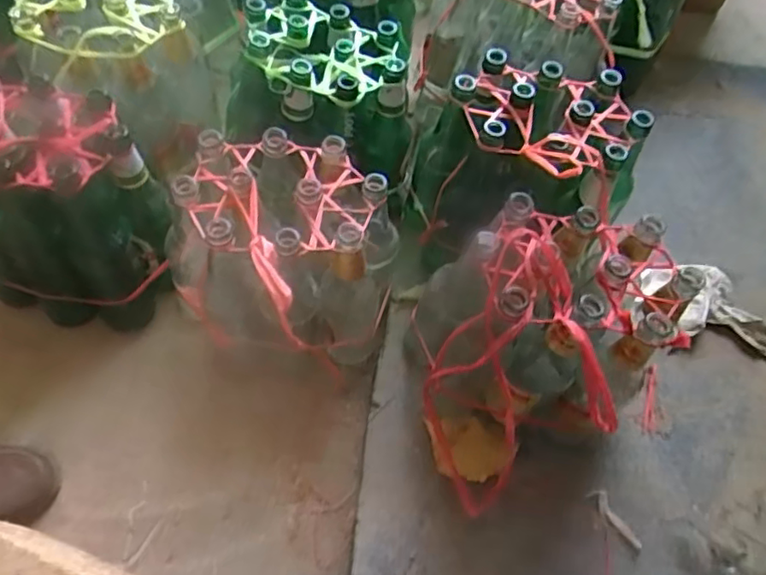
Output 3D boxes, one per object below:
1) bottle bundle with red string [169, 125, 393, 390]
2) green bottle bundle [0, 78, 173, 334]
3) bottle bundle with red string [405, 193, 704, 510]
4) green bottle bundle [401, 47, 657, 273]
[{"bbox_3d":[-0.112,-0.029,0.755,0.221,0.261,0.215,1,61,-3],"label":"bottle bundle with red string"},{"bbox_3d":[-0.388,-0.071,0.759,0.219,0.261,0.232,-39,70,-21],"label":"green bottle bundle"},{"bbox_3d":[0.165,0.061,0.710,0.264,0.267,0.249,1,61,-3],"label":"bottle bundle with red string"},{"bbox_3d":[0.168,-0.133,0.809,0.214,0.283,0.222,1,61,-3],"label":"green bottle bundle"}]

